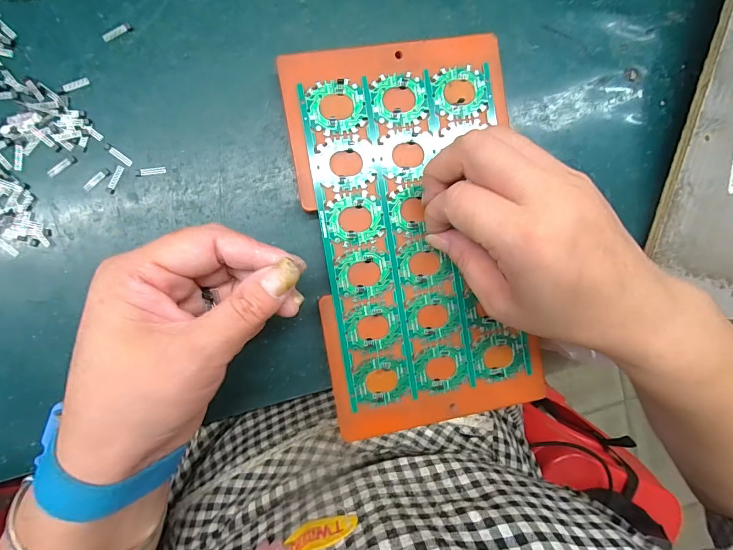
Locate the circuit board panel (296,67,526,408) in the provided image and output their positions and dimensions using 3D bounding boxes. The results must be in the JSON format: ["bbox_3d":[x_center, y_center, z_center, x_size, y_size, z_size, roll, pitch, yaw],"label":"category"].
[{"bbox_3d":[0.033,-0.023,0.228,0.118,0.004,0.200,-10,93,-6],"label":"circuit board panel"}]

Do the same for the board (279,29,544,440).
[{"bbox_3d":[0.032,-0.024,0.236,0.134,0.016,0.236,-10,93,-6],"label":"board"}]

